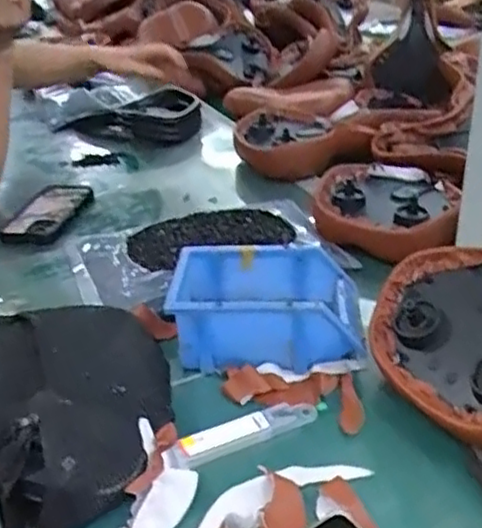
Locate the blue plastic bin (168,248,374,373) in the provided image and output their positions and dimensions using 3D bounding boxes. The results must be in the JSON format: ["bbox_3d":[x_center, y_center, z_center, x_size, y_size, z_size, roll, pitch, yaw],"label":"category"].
[{"bbox_3d":[0.024,0.035,0.656,0.178,0.064,0.124,-1,32,5],"label":"blue plastic bin"}]

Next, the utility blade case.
[{"bbox_3d":[0.004,0.134,0.548,0.127,0.007,0.030,-16,33,-18],"label":"utility blade case"}]

